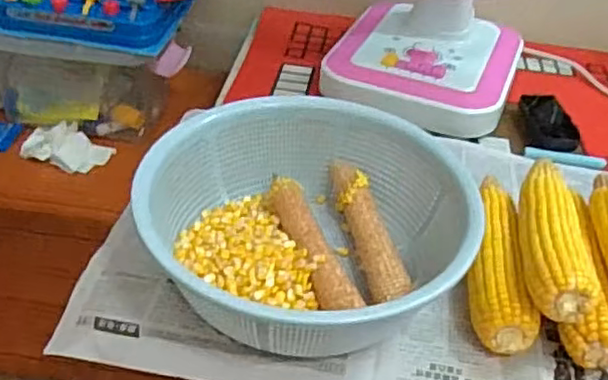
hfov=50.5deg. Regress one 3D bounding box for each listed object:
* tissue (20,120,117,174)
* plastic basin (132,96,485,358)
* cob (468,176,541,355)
[{"bbox_3d":[-0.337,-0.061,0.920,0.114,0.049,0.051,9,39,5],"label":"tissue"},{"bbox_3d":[0.000,0.028,0.583,0.276,0.104,0.225,-7,40,-14],"label":"plastic basin"},{"bbox_3d":[0.176,0.057,0.597,0.049,0.040,0.196,7,39,2],"label":"cob"}]

